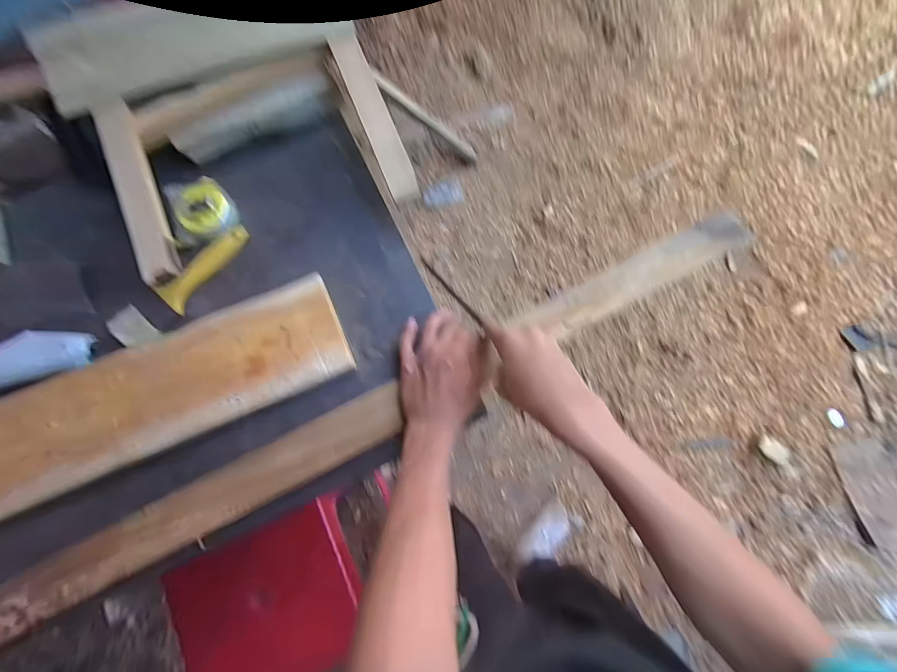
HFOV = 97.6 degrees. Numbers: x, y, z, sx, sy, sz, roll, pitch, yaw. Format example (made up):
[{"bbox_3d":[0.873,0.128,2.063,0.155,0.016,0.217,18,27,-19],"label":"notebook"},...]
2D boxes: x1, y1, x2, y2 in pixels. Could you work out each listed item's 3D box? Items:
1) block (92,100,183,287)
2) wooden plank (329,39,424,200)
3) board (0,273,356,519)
[{"bbox_3d":[-0.329,-0.151,0.416,0.038,0.022,0.205,-22,79,-5],"label":"block"},{"bbox_3d":[-0.082,-0.245,0.435,0.031,0.017,0.208,-22,79,-5],"label":"wooden plank"},{"bbox_3d":[-0.310,0.061,0.408,0.408,0.019,0.120,-23,80,-4],"label":"board"}]

